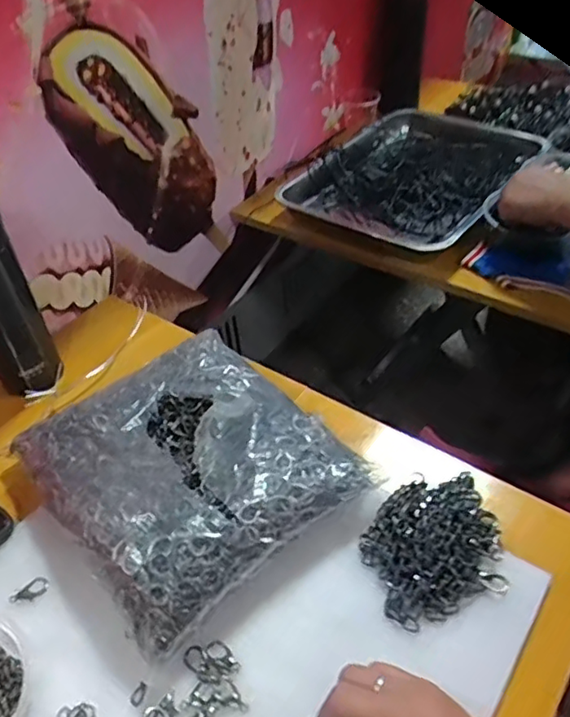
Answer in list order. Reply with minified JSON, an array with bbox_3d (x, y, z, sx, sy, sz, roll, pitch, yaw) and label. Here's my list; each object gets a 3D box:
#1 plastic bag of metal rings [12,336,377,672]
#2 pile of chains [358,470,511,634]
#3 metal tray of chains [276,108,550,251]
[{"bbox_3d":[-0.083,0.076,0.516,0.217,0.045,0.237,-30,55,-28],"label":"plastic bag of metal rings"},{"bbox_3d":[0.120,0.135,0.486,0.121,0.030,0.117,-17,44,-13],"label":"pile of chains"},{"bbox_3d":[0.183,-0.260,0.890,0.270,0.060,0.316,27,51,29],"label":"metal tray of chains"}]

